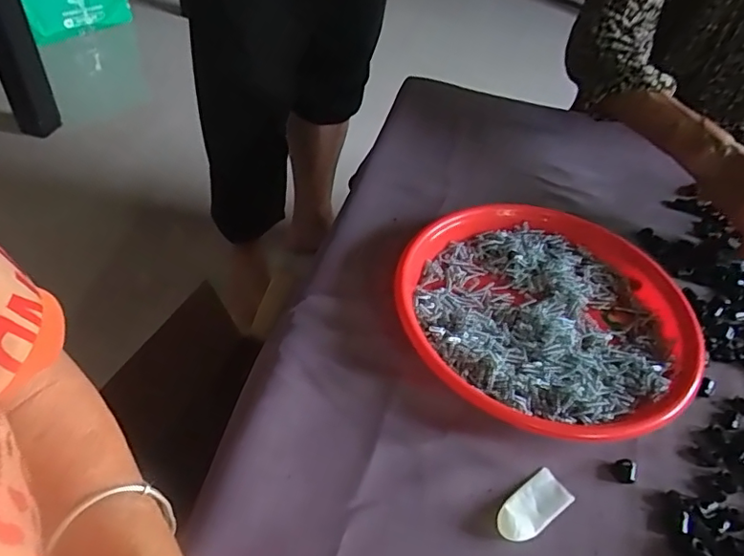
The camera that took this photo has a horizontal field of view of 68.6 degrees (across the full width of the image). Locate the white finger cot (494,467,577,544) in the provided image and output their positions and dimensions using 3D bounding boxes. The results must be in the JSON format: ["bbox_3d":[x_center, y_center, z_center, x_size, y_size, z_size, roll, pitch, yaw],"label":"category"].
[{"bbox_3d":[0.102,0.145,0.344,0.055,0.007,0.025,-29,54,-28],"label":"white finger cot"}]

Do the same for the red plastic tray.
[{"bbox_3d":[0.142,0.025,0.447,0.231,0.032,0.228,-17,50,-20],"label":"red plastic tray"}]

